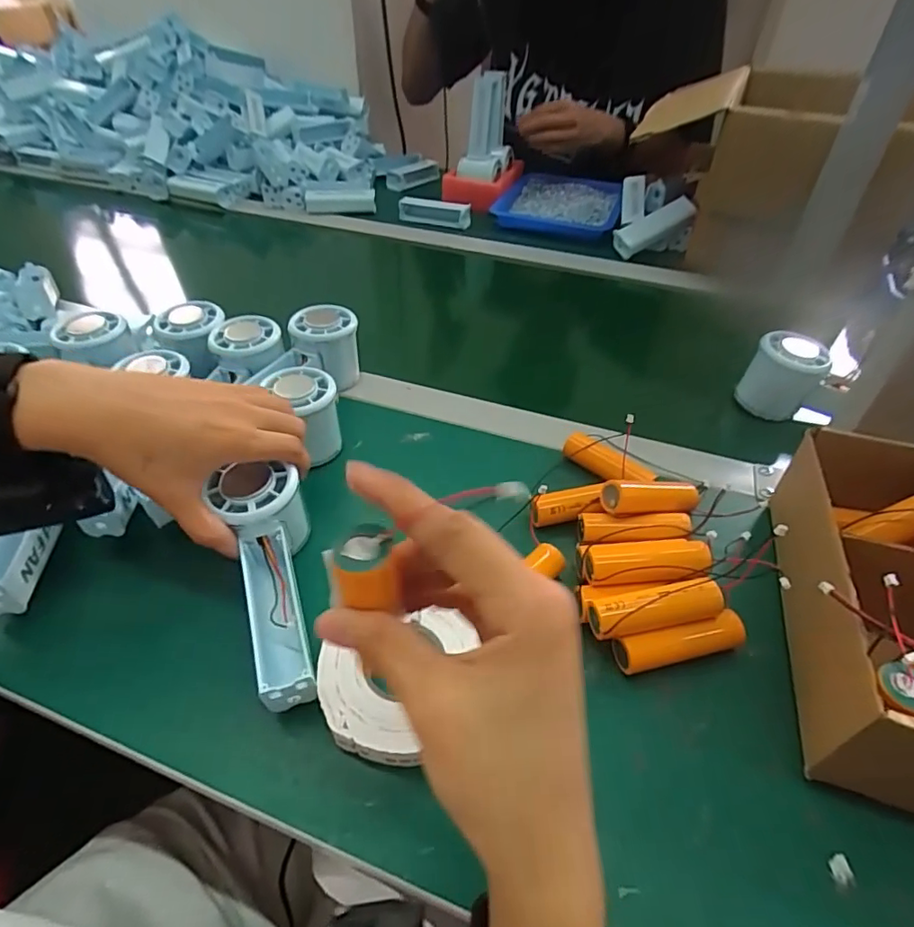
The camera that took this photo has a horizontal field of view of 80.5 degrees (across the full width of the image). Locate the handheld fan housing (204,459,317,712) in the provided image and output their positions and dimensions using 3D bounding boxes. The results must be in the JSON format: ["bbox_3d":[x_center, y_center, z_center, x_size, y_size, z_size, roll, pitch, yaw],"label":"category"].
[{"bbox_3d":[-0.107,0.071,0.311,0.051,0.041,0.130,-10,63,-14],"label":"handheld fan housing"}]

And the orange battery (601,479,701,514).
[{"bbox_3d":[0.132,0.022,0.370,0.083,0.017,0.025,0,41,-24],"label":"orange battery"}]

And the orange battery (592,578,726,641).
[{"bbox_3d":[0.111,0.080,0.299,0.073,0.018,0.018,-7,44,-10],"label":"orange battery"}]

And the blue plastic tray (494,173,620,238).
[{"bbox_3d":[0.160,-0.396,0.828,0.172,0.028,0.210,15,45,13],"label":"blue plastic tray"}]

